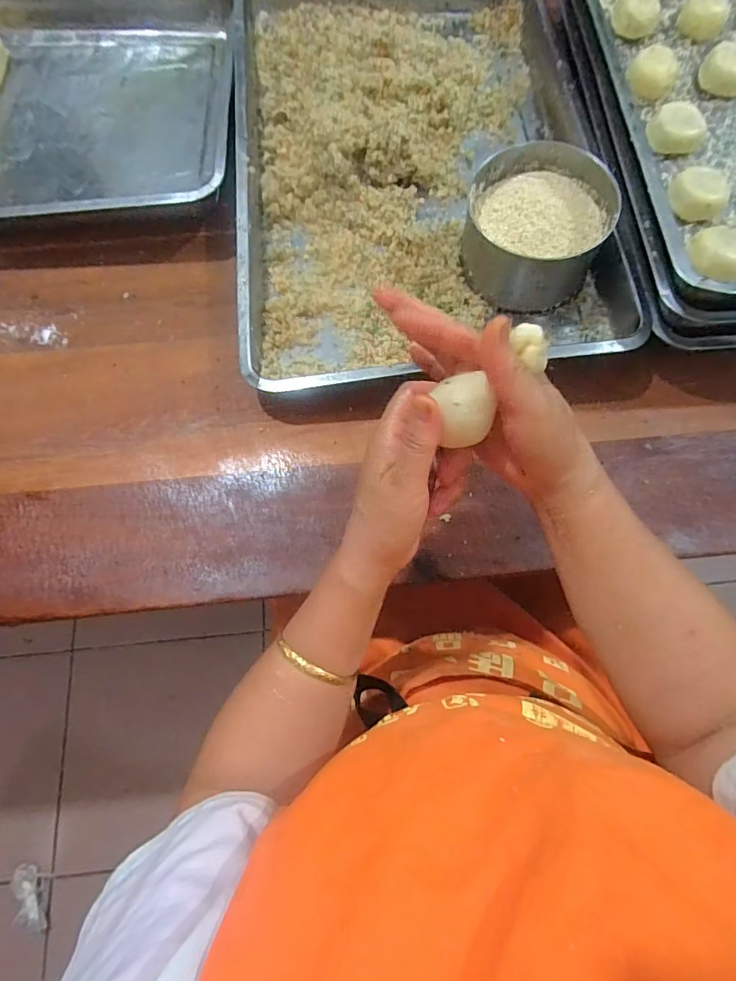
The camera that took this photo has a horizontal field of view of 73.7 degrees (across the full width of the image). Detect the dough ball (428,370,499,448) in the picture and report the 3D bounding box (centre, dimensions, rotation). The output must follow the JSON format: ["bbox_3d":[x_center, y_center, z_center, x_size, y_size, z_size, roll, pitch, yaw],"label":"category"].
[{"bbox_3d":[0.059,-0.049,0.300,0.030,0.026,0.035,-7,72,-2],"label":"dough ball"}]

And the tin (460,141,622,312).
[{"bbox_3d":[0.171,-0.270,0.502,0.137,0.074,0.137,0,72,0],"label":"tin"}]

